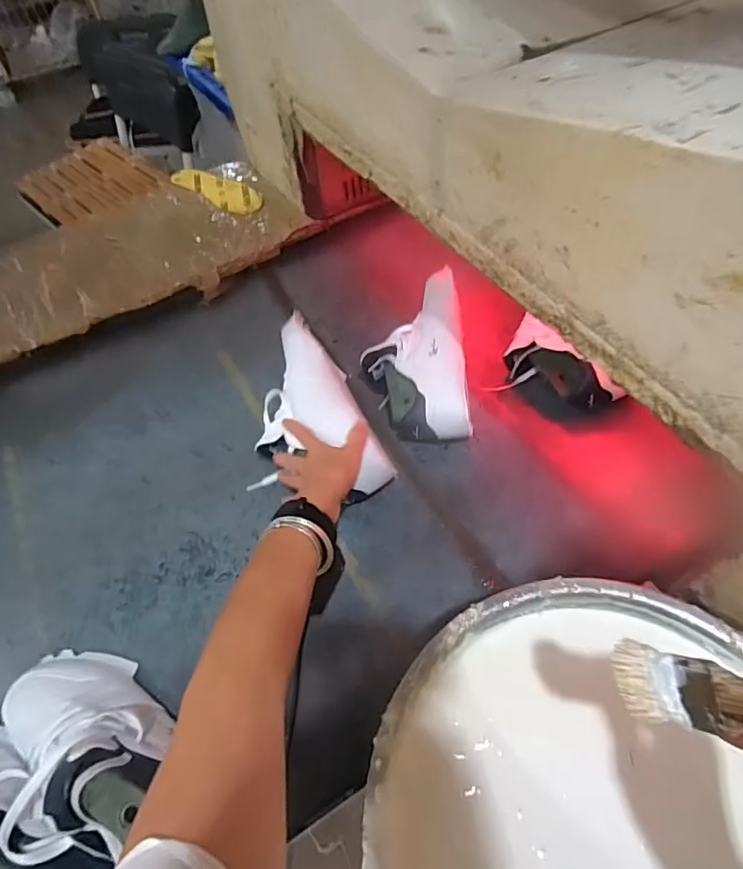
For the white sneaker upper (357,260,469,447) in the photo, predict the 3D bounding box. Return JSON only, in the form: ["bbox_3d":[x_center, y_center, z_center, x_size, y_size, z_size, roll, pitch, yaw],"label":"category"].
[{"bbox_3d":[0.057,-0.106,0.688,0.134,0.099,0.256,-4,56,3],"label":"white sneaker upper"}]

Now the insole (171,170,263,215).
[{"bbox_3d":[-0.308,-0.486,0.988,0.258,0.012,0.074,34,64,22],"label":"insole"}]

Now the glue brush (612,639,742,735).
[{"bbox_3d":[0.175,0.120,0.213,0.010,0.142,0.036,0,80,-34],"label":"glue brush"}]

